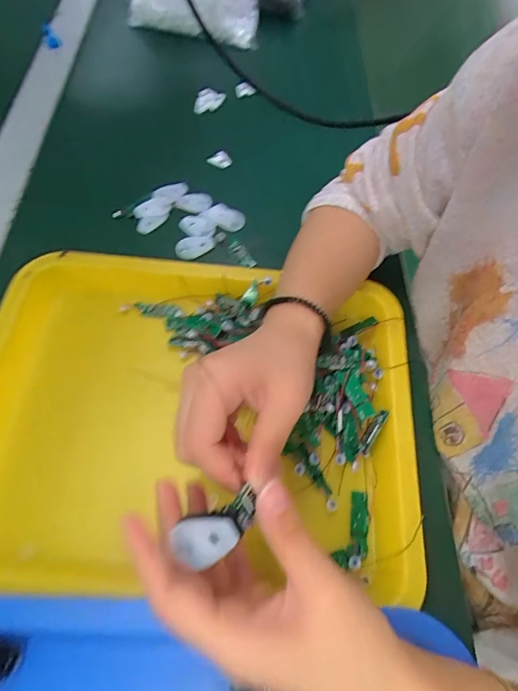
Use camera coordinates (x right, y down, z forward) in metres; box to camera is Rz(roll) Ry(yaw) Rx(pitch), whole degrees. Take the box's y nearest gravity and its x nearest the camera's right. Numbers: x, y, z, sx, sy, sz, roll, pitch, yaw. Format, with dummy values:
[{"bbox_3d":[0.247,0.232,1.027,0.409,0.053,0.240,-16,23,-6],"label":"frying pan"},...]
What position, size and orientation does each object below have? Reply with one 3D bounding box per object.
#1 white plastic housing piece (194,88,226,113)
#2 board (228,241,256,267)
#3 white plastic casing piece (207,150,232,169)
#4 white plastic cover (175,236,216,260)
[{"bbox_3d":[-0.062,-0.300,0.516,0.024,0.013,0.048,29,65,13],"label":"white plastic housing piece"},{"bbox_3d":[-0.017,-0.089,0.416,0.014,0.007,0.032,-37,69,-19],"label":"board"},{"bbox_3d":[-0.044,-0.210,0.476,0.027,0.020,0.007,-5,62,-4],"label":"white plastic casing piece"},{"bbox_3d":[-0.063,-0.099,0.417,0.038,0.010,0.021,-25,65,-14],"label":"white plastic cover"}]

